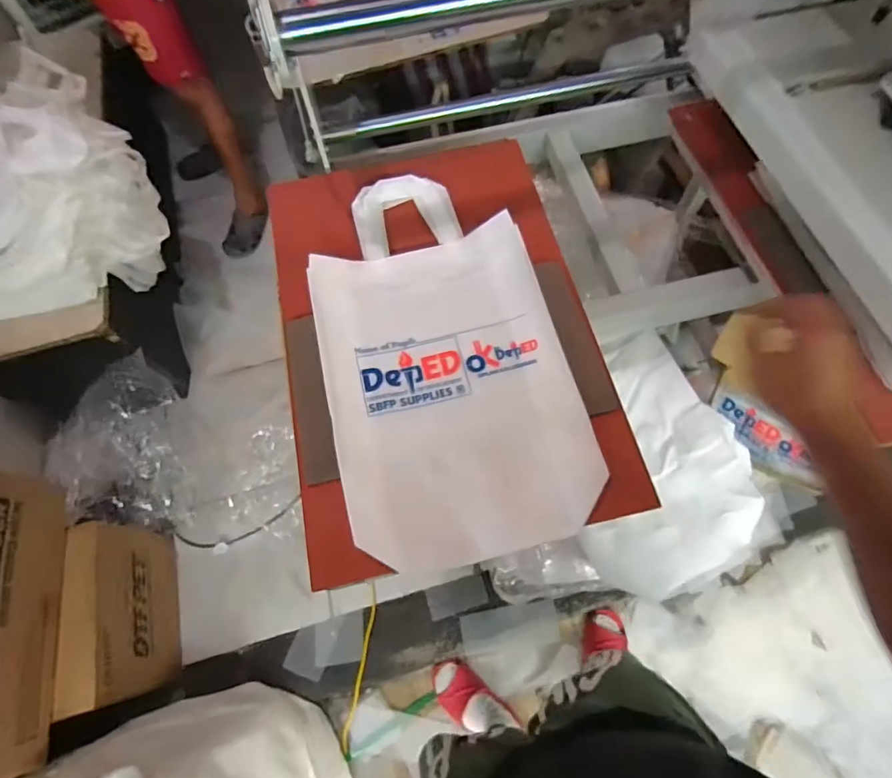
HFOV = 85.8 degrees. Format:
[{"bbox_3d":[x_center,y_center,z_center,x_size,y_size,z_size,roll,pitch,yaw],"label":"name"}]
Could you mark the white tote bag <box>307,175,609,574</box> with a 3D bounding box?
[{"bbox_3d":[-0.010,-0.067,0.617,0.291,0.029,0.536,-13,67,-3],"label":"white tote bag"}]

